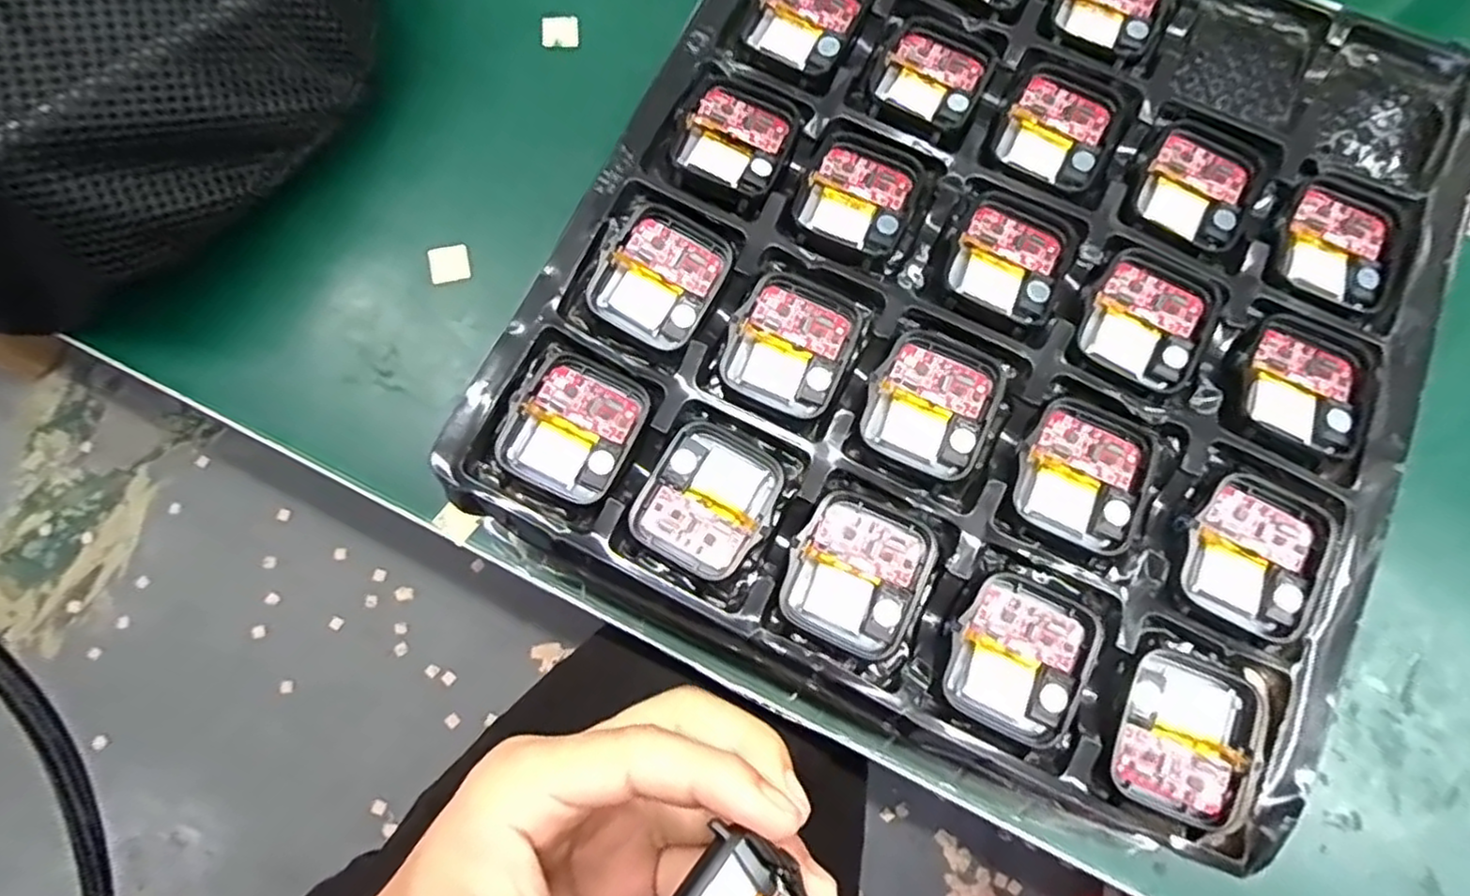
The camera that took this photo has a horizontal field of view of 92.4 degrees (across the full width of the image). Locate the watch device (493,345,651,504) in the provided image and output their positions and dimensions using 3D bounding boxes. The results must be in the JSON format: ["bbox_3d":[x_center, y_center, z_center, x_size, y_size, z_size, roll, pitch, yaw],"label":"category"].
[{"bbox_3d":[-0.049,-0.007,0.216,0.036,0.007,0.042,23,78,5],"label":"watch device"}]

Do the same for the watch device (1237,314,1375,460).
[{"bbox_3d":[0.178,-0.021,0.220,0.038,0.005,0.041,25,78,5],"label":"watch device"}]

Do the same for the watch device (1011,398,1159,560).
[{"bbox_3d":[0.106,0.008,0.214,0.038,0.006,0.042,27,79,6],"label":"watch device"}]

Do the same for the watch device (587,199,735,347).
[{"bbox_3d":[-0.024,-0.056,0.226,0.037,0.005,0.041,28,79,6],"label":"watch device"}]

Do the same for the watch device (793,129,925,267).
[{"bbox_3d":[0.041,-0.084,0.236,0.035,0.005,0.044,23,78,5],"label":"watch device"}]

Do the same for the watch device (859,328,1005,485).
[{"bbox_3d":[0.061,-0.014,0.220,0.037,0.006,0.041,28,79,6],"label":"watch device"}]

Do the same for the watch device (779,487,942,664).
[{"bbox_3d":[0.036,0.036,0.205,0.037,0.008,0.043,26,78,6],"label":"watch device"}]

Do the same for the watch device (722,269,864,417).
[{"bbox_3d":[0.018,-0.033,0.225,0.037,0.007,0.042,25,78,5],"label":"watch device"}]

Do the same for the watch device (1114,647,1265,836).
[{"bbox_3d":[0.126,0.081,0.197,0.034,0.007,0.043,23,78,5],"label":"watch device"}]

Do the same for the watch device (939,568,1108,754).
[{"bbox_3d":[0.082,0.060,0.203,0.037,0.007,0.042,28,79,6],"label":"watch device"}]

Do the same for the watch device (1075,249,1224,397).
[{"bbox_3d":[0.132,-0.041,0.226,0.036,0.006,0.042,30,79,6],"label":"watch device"}]

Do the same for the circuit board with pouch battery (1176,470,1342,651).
[{"bbox_3d":[0.152,0.031,0.205,0.036,0.004,0.043,28,79,6],"label":"circuit board with pouch battery"}]

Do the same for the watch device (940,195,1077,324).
[{"bbox_3d":[0.090,-0.063,0.231,0.036,0.004,0.042,26,78,6],"label":"watch device"}]

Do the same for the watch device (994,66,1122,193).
[{"bbox_3d":[0.111,-0.110,0.243,0.035,0.004,0.040,25,78,5],"label":"watch device"}]

